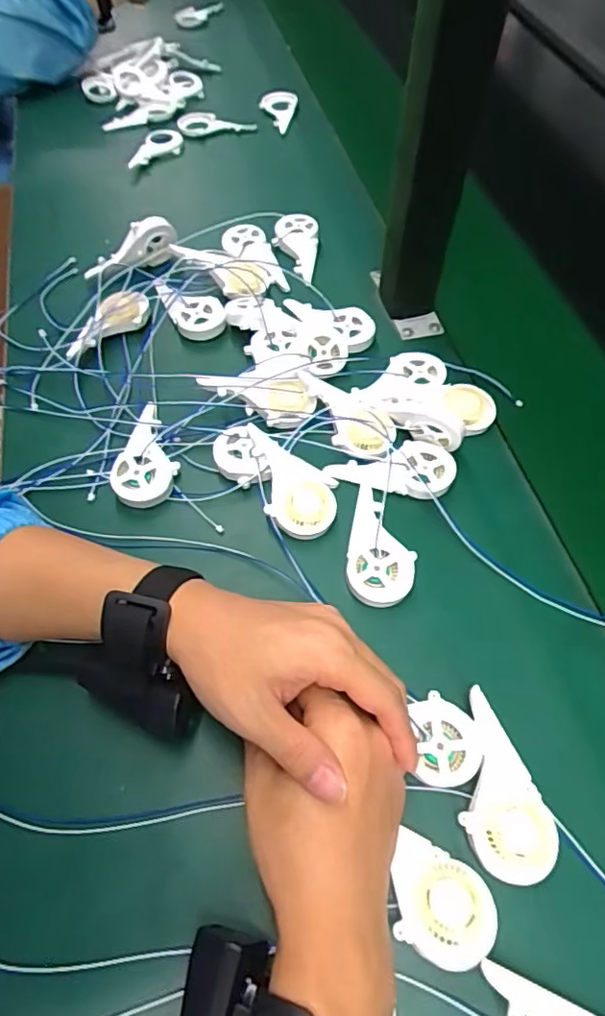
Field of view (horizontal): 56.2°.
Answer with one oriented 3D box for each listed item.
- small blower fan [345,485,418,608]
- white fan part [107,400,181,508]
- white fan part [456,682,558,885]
[{"bbox_3d":[0.056,0.024,0.392,0.045,0.012,0.093,9,58,7],"label":"small blower fan"},{"bbox_3d":[-0.116,-0.040,0.431,0.044,0.017,0.083,6,58,5],"label":"white fan part"},{"bbox_3d":[0.101,0.152,0.310,0.043,0.018,0.090,-20,60,-11],"label":"white fan part"}]

